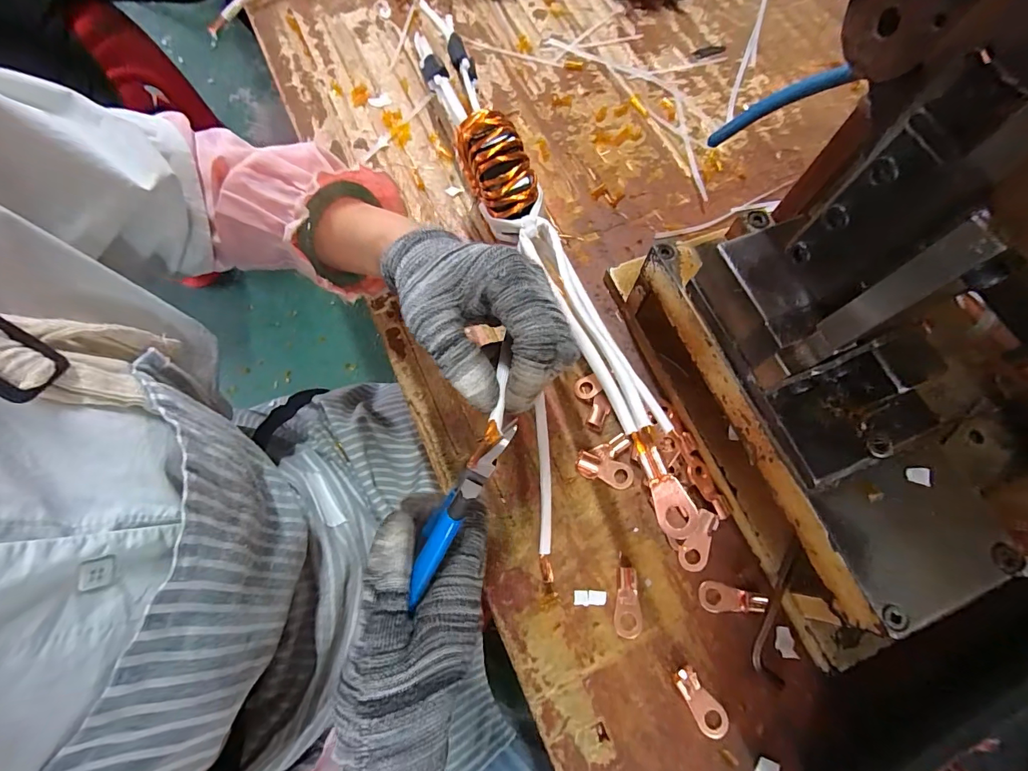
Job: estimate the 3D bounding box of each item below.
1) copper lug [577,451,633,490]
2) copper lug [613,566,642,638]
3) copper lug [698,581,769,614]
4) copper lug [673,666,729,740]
[{"bbox_3d":[0.066,0.061,0.312,0.041,0.010,0.017,18,72,6],"label":"copper lug"},{"bbox_3d":[0.075,0.143,0.284,0.017,0.008,0.042,2,71,1],"label":"copper lug"},{"bbox_3d":[0.144,0.142,0.284,0.041,0.008,0.018,10,71,3],"label":"copper lug"},{"bbox_3d":[0.115,0.196,0.266,0.018,0.006,0.041,-36,75,-11],"label":"copper lug"}]

